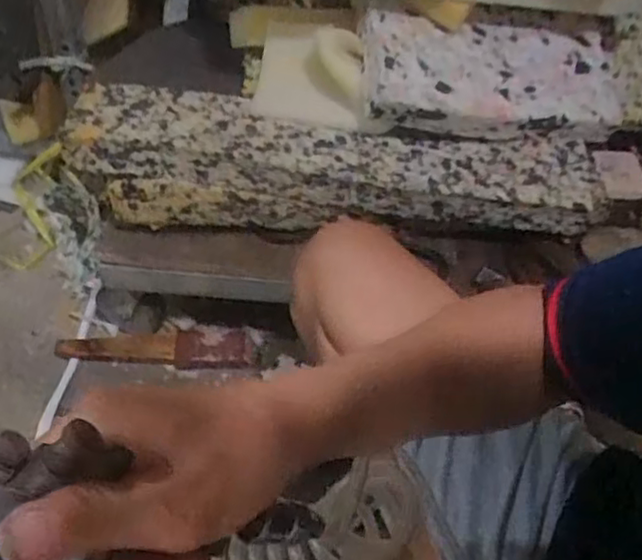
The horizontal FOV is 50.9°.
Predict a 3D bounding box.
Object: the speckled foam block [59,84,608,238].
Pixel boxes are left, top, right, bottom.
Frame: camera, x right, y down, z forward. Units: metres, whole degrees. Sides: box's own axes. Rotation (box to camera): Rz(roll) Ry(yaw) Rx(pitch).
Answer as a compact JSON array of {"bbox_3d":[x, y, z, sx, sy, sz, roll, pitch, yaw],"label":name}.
[{"bbox_3d":[0.033,-0.144,0.857,0.666,0.116,0.141,1,43,-1],"label":"speckled foam block"}]

